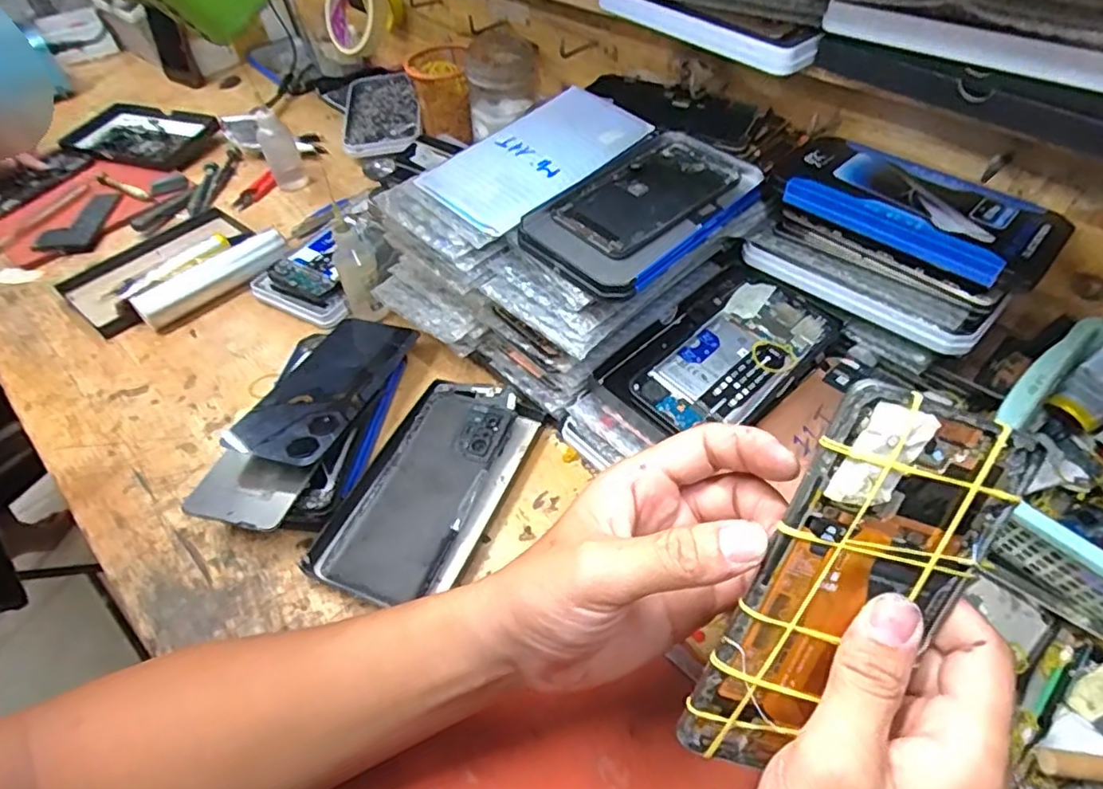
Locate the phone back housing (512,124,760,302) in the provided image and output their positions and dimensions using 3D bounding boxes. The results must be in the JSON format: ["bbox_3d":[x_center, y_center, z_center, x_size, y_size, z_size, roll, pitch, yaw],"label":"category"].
[{"bbox_3d":[0.070,-0.135,0.433,0.187,0.011,0.097,-38,64,-25],"label":"phone back housing"}]

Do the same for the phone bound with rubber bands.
[{"bbox_3d":[0.112,0.079,0.229,0.076,0.161,0.006,19,15,-7],"label":"phone bound with rubber bands"}]

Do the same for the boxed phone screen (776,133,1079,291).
[{"bbox_3d":[0.248,-0.132,0.415,0.173,0.016,0.094,30,59,26],"label":"boxed phone screen"}]

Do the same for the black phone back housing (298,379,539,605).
[{"bbox_3d":[-0.085,0.064,0.437,0.096,0.017,0.174,16,53,15],"label":"black phone back housing"}]

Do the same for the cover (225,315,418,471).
[{"bbox_3d":[-0.172,-0.008,0.473,0.076,0.008,0.165,13,43,14],"label":"cover"}]

